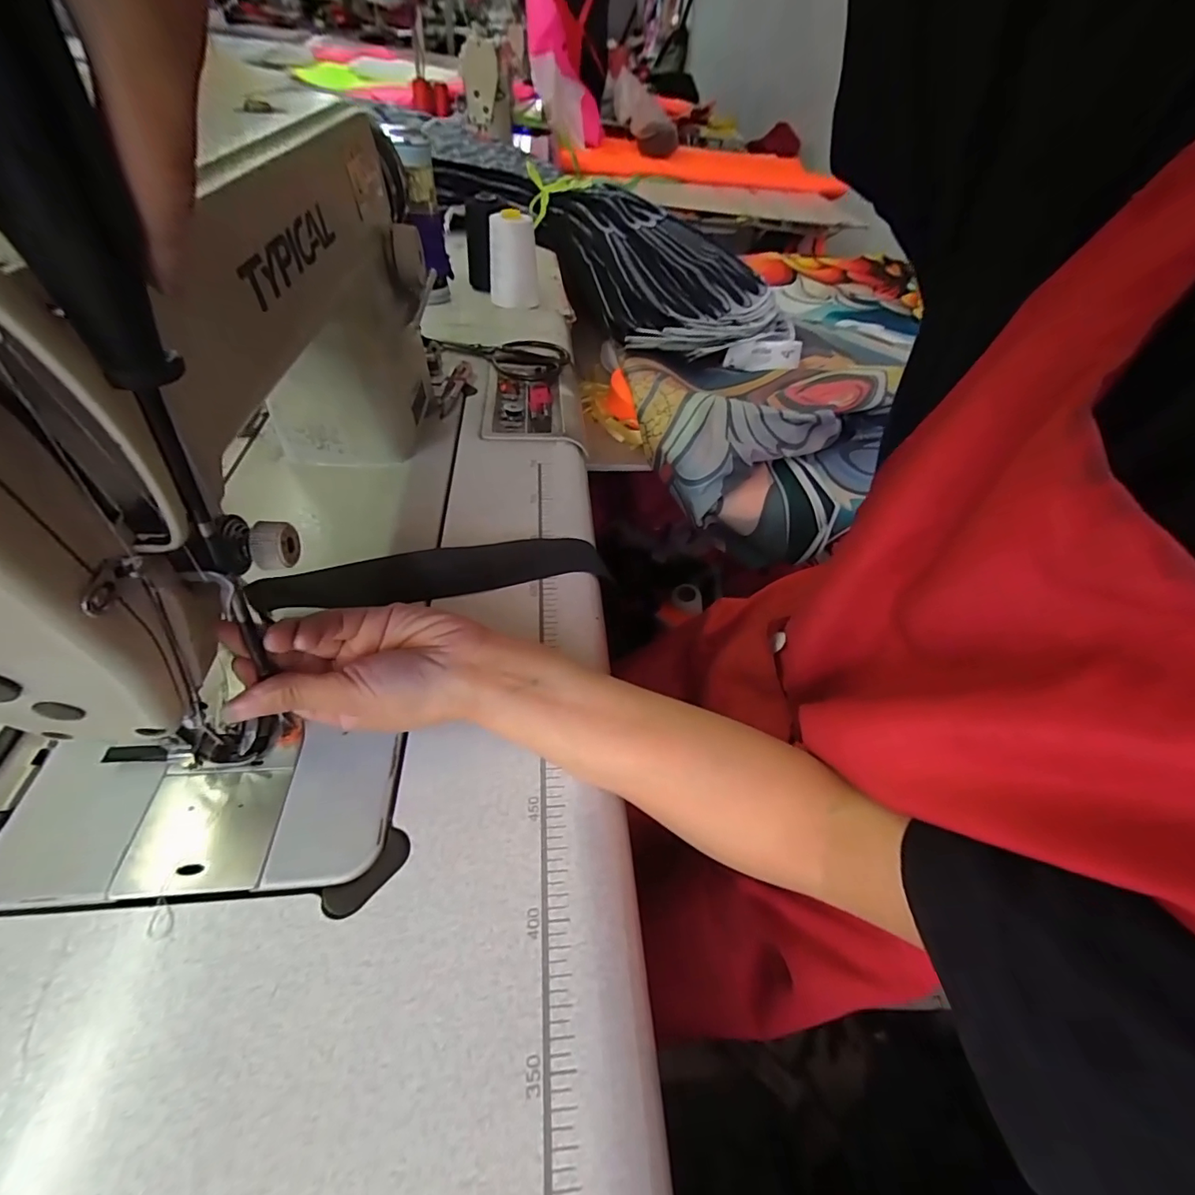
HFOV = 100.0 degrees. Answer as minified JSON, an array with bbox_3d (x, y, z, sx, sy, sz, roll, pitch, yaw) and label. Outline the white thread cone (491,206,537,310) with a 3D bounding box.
[{"bbox_3d":[-0.116,-0.470,0.696,0.064,0.099,0.053,0,50,-9],"label":"white thread cone"}]

